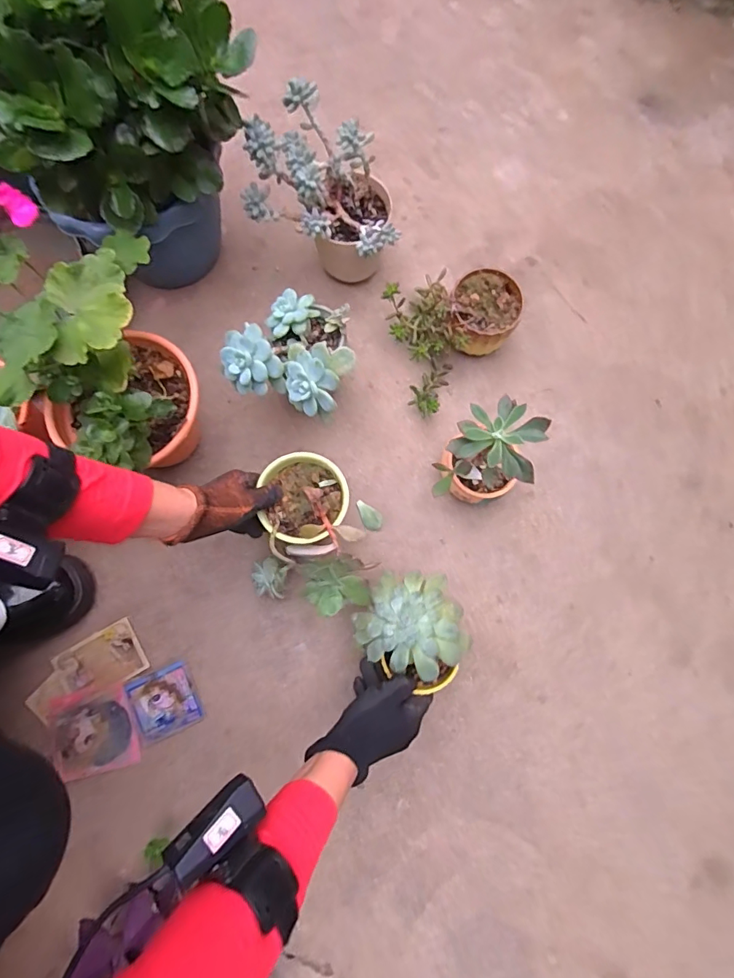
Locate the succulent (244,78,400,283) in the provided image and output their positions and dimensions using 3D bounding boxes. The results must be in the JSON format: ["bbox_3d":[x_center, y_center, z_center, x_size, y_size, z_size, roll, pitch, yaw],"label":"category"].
[{"bbox_3d":[-0.050,-0.386,0.626,0.188,0.200,0.148,11,79,2],"label":"succulent"}]

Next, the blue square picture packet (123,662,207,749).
[{"bbox_3d":[-0.260,0.275,0.592,0.082,0.007,0.082,-21,83,-8],"label":"blue square picture packet"}]

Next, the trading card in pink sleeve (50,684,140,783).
[{"bbox_3d":[-0.344,0.306,0.579,0.099,0.008,0.100,-12,79,-3],"label":"trading card in pink sleeve"}]

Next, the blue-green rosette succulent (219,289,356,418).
[{"bbox_3d":[-0.084,-0.167,0.539,0.142,0.078,0.137,0,80,1],"label":"blue-green rosette succulent"}]

